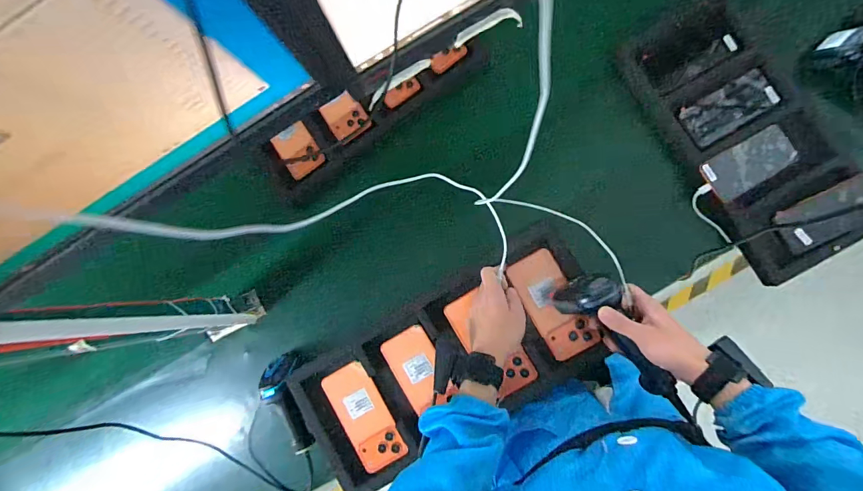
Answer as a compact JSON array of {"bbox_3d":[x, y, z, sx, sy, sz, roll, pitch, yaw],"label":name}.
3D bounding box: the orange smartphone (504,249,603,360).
[{"bbox_3d":[0.189,0.089,0.609,0.080,0.011,0.161,-29,82,3],"label":"orange smartphone"}]

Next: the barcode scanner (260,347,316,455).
[{"bbox_3d":[-0.254,0.285,0.687,0.097,0.057,0.170,-11,83,5],"label":"barcode scanner"}]

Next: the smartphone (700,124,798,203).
[{"bbox_3d":[0.553,-0.145,0.678,0.167,0.009,0.075,-32,82,3],"label":"smartphone"}]

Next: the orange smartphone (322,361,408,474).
[{"bbox_3d":[-0.106,0.270,0.622,0.079,0.014,0.162,-29,82,3],"label":"orange smartphone"}]

